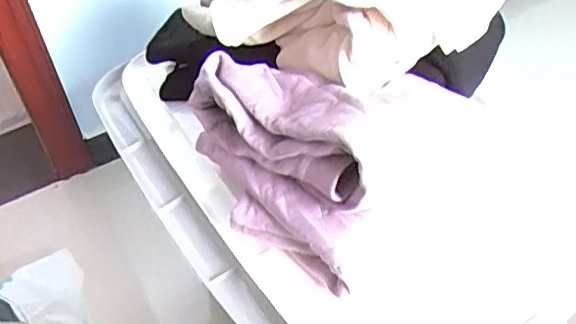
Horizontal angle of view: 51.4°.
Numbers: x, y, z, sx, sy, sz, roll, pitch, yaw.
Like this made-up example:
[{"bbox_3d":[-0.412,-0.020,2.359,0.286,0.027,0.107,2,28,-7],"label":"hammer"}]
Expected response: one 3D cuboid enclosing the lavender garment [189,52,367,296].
[{"bbox_3d":[0.000,0.002,0.631,0.129,0.160,0.246,-21,47,-16],"label":"lavender garment"}]

